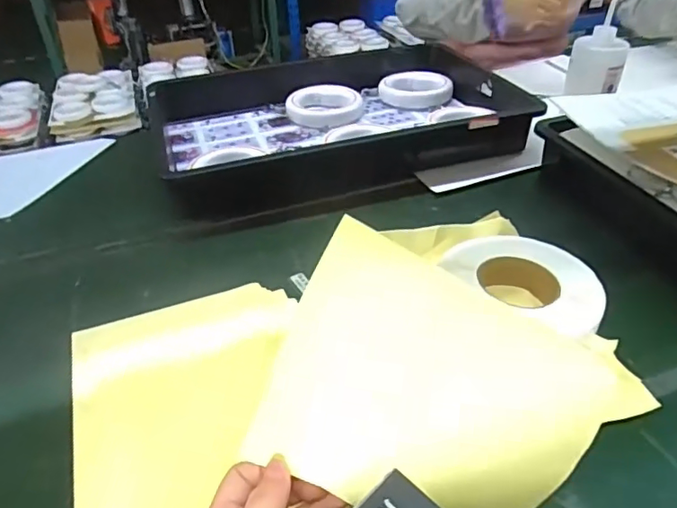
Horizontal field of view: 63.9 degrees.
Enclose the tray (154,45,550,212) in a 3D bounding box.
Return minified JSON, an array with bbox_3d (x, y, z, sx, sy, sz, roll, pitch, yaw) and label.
[{"bbox_3d":[0.000,-0.234,0.897,0.552,0.072,0.385,-12,39,-10],"label":"tray"}]

